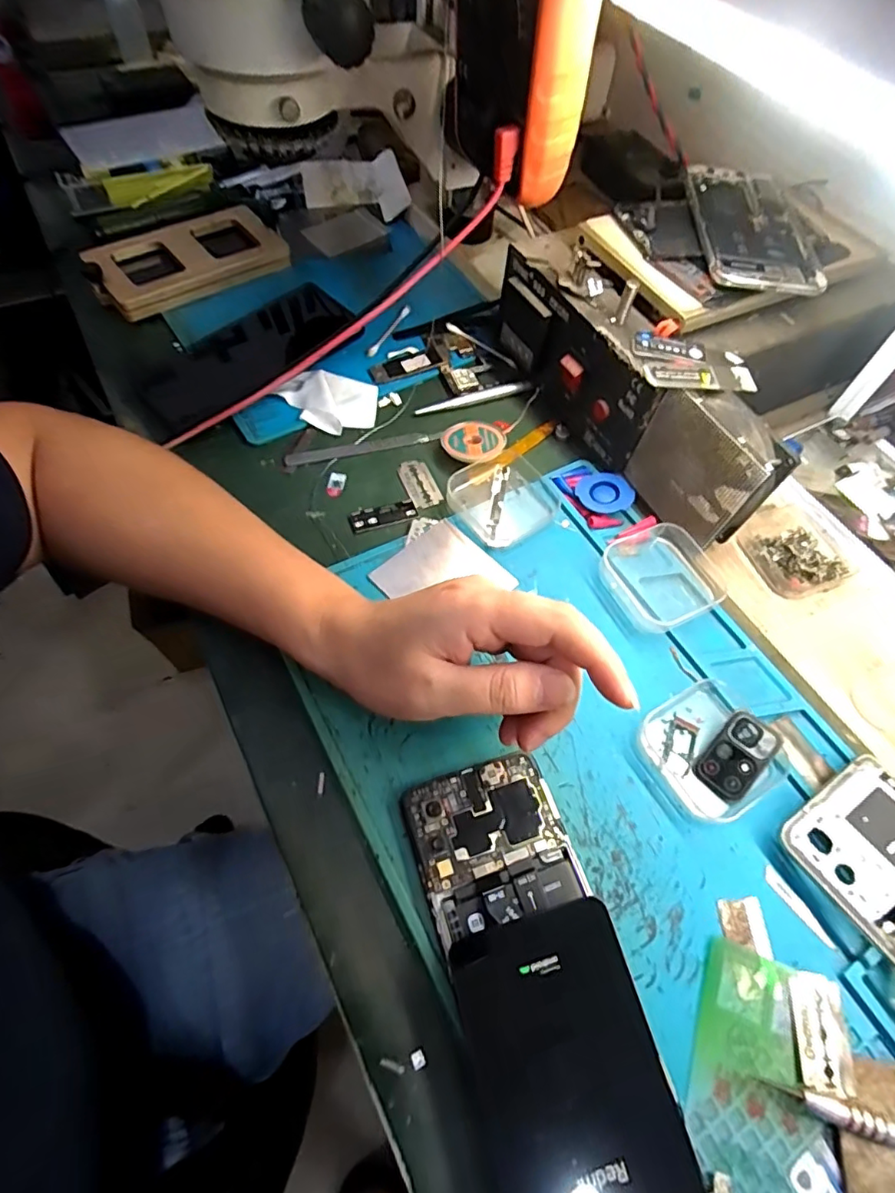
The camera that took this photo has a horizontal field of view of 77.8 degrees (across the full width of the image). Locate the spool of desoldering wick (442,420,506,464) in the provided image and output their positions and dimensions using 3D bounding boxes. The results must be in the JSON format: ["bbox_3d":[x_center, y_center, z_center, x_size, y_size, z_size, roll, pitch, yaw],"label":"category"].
[{"bbox_3d":[0.020,-0.112,0.402,0.045,0.012,0.042,2,60,-3],"label":"spool of desoldering wick"}]

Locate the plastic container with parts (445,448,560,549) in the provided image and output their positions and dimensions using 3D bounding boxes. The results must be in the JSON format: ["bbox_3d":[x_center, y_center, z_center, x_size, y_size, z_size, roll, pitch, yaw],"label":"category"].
[{"bbox_3d":[0.040,-0.068,0.377,0.069,0.013,0.063,-31,66,-19],"label":"plastic container with parts"}]

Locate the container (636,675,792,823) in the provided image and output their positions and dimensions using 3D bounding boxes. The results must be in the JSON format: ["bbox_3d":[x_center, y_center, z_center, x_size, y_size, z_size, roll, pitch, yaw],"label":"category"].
[{"bbox_3d":[0.142,0.080,0.296,0.065,0.016,0.063,-26,65,-17],"label":"container"}]

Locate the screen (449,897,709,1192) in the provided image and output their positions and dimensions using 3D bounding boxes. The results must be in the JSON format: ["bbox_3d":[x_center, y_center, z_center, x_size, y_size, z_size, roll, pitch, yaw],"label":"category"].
[{"bbox_3d":[0.055,0.211,0.213,0.073,0.013,0.157,-16,65,-3],"label":"screen"}]

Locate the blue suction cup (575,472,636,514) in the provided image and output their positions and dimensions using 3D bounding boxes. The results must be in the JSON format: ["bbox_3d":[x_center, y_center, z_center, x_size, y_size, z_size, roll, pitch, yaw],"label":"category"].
[{"bbox_3d":[0.106,-0.070,0.378,0.036,0.011,0.033,2,60,-3],"label":"blue suction cup"}]

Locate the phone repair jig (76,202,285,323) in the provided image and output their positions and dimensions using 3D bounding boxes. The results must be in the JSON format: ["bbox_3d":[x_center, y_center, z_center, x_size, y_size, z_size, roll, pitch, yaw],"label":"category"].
[{"bbox_3d":[-0.227,-0.294,0.482,0.160,0.027,0.084,-35,68,-21],"label":"phone repair jig"}]

